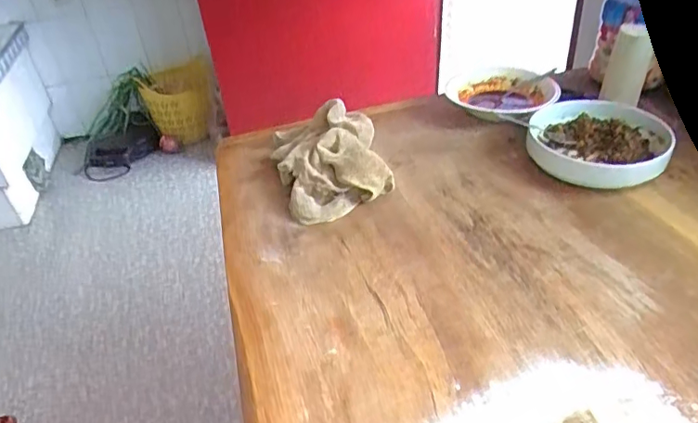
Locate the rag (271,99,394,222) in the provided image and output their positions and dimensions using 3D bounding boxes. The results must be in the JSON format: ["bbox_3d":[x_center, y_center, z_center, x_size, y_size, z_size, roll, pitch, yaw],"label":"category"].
[{"bbox_3d":[-0.036,-0.099,0.864,0.163,0.083,0.246,-14,39,-9],"label":"rag"}]

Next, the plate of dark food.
[{"bbox_3d":[0.379,-0.104,0.825,0.198,0.047,0.189,9,41,20],"label":"plate of dark food"}]

